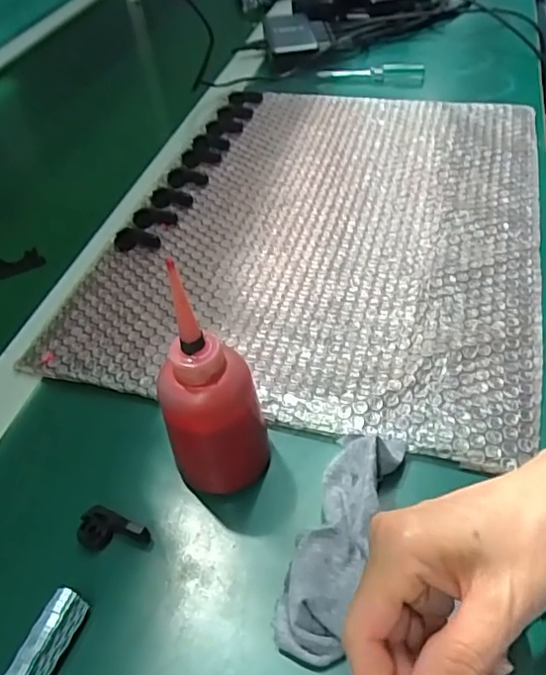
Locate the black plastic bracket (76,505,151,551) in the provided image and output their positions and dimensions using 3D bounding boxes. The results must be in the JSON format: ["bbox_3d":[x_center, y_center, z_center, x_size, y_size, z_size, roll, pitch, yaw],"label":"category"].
[{"bbox_3d":[-0.102,0.125,0.353,0.044,0.014,0.025,15,51,19],"label":"black plastic bracket"}]

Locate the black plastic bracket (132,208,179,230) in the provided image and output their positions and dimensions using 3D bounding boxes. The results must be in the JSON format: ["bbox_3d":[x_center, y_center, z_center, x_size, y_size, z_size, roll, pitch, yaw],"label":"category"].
[{"bbox_3d":[-0.121,-0.123,0.574,0.044,0.009,0.025,-7,48,0],"label":"black plastic bracket"}]

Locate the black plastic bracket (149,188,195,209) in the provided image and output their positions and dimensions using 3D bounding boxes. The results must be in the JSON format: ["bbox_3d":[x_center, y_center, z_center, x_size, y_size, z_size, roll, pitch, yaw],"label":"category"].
[{"bbox_3d":[-0.110,-0.148,0.596,0.046,0.012,0.020,4,49,10],"label":"black plastic bracket"}]

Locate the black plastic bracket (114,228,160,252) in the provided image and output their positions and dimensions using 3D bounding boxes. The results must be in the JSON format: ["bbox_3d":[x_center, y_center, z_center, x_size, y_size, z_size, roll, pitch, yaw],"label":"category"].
[{"bbox_3d":[-0.134,-0.096,0.549,0.044,0.011,0.025,-7,48,0],"label":"black plastic bracket"}]

